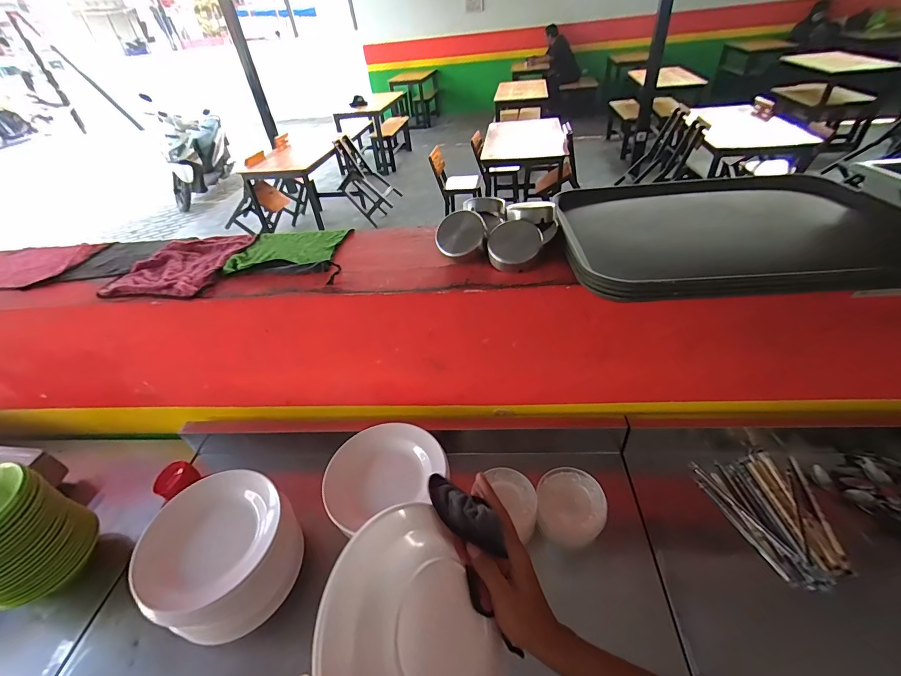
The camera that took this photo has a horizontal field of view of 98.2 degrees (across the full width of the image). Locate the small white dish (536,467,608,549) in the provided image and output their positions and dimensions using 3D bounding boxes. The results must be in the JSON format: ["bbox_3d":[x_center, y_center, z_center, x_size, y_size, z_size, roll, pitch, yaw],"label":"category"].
[{"bbox_3d":[0.220,0.307,0.717,0.117,0.057,0.125,5,42,13],"label":"small white dish"}]

